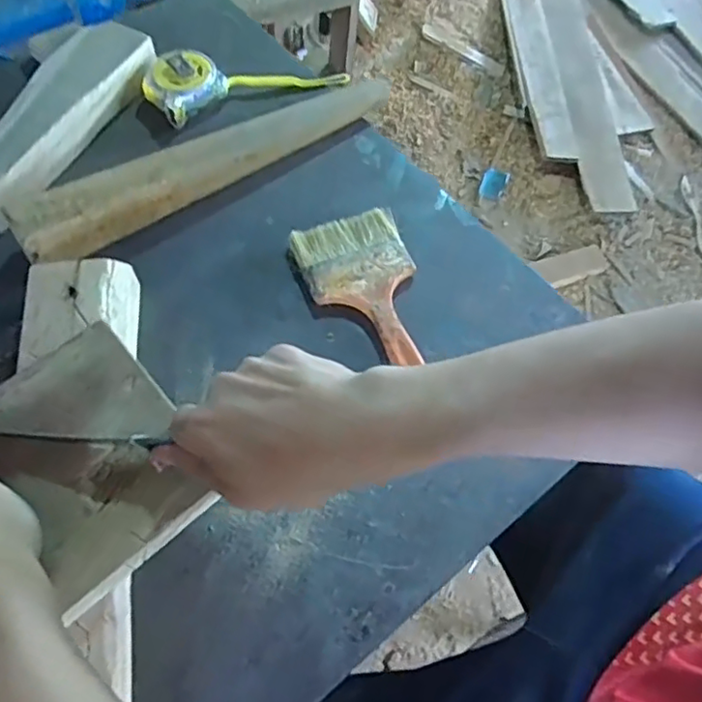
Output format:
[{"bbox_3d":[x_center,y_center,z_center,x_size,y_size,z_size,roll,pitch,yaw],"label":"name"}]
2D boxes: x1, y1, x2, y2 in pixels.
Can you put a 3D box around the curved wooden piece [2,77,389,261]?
[{"bbox_3d":[-0.116,-0.175,0.541,0.357,0.047,0.047,-35,69,-20],"label":"curved wooden piece"}]

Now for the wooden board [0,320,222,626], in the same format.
[{"bbox_3d":[-0.161,0.059,0.368,0.152,0.017,0.116,42,67,17],"label":"wooden board"}]

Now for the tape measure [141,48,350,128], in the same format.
[{"bbox_3d":[-0.103,-0.274,0.605,0.197,0.036,0.064,-18,64,-13],"label":"tape measure"}]

